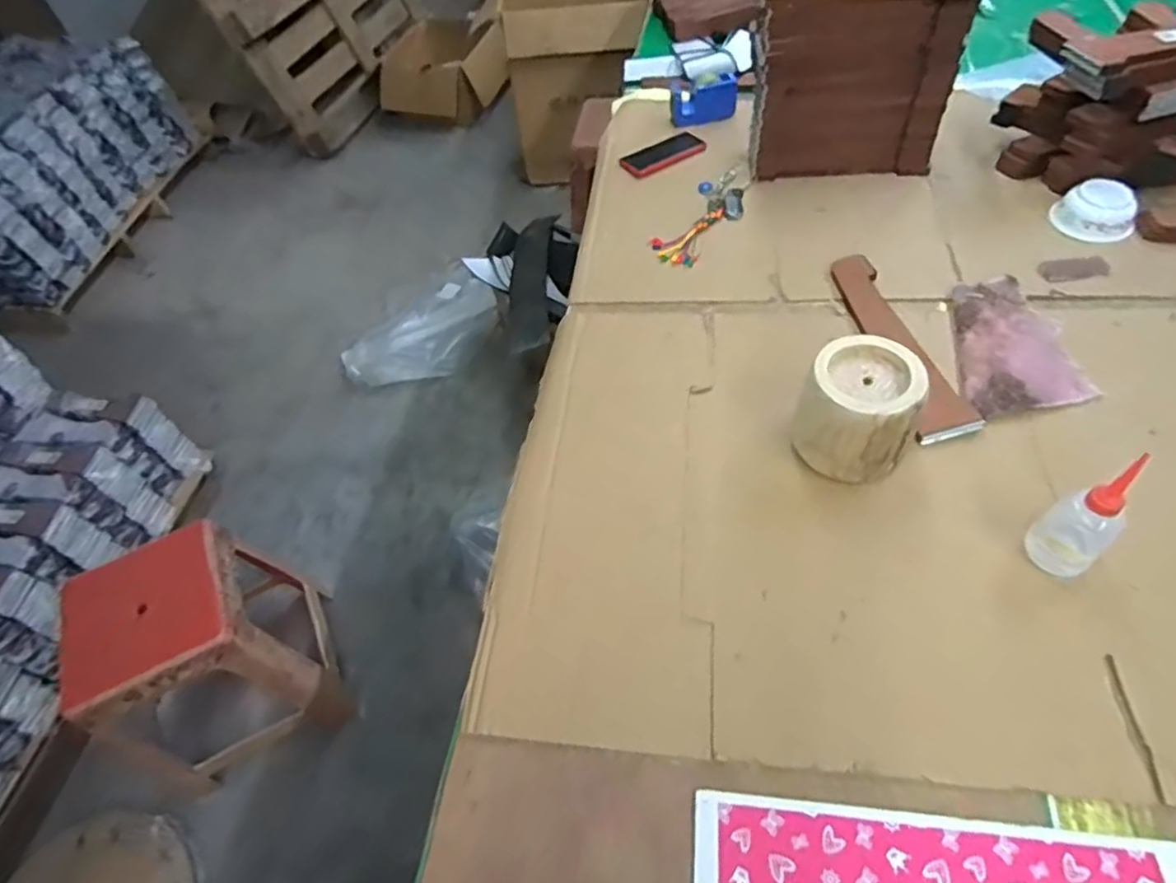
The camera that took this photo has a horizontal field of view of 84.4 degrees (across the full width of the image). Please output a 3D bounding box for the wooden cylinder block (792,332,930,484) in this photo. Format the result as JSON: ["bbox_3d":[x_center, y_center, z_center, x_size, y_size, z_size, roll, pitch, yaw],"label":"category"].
[{"bbox_3d":[0.328,-0.037,0.781,0.126,0.129,0.151,26,61,24],"label":"wooden cylinder block"}]

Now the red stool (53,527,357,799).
[{"bbox_3d":[-0.729,0.404,1.244,0.349,0.456,0.319,-25,54,-11],"label":"red stool"}]

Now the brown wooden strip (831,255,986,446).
[{"bbox_3d":[0.428,-0.149,0.918,0.083,0.020,0.355,-12,53,-1],"label":"brown wooden strip"}]

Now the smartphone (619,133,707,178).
[{"bbox_3d":[0.149,-0.570,1.291,0.164,0.009,0.094,-24,50,-4],"label":"smartphone"}]

